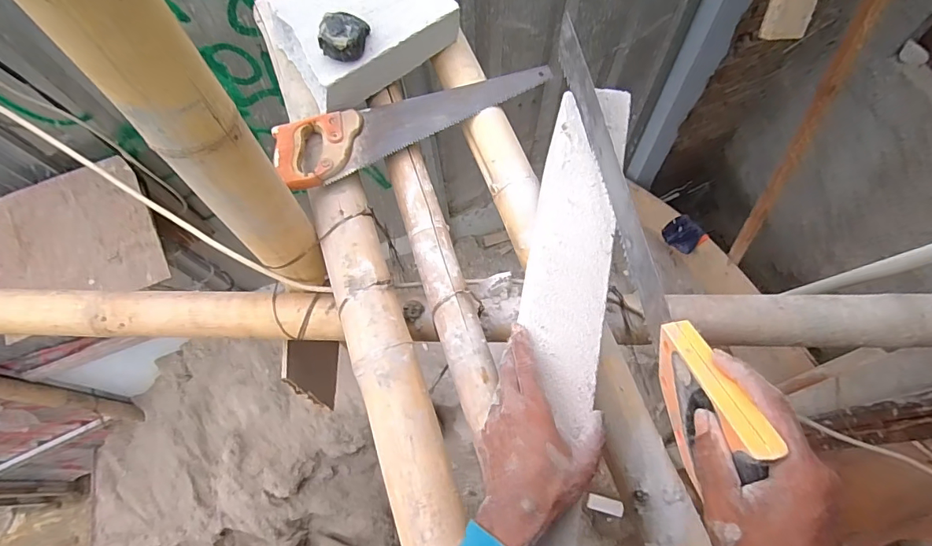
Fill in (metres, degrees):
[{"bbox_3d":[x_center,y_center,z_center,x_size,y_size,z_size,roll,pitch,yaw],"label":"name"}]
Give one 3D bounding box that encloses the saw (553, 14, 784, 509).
[{"bbox_3d":[0.142,-0.063,0.410,0.024,0.095,0.452,-8,60,0],"label":"saw"}]

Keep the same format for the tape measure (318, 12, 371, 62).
[{"bbox_3d":[-0.185,-0.365,0.707,0.062,0.045,0.076,5,67,5],"label":"tape measure"}]

